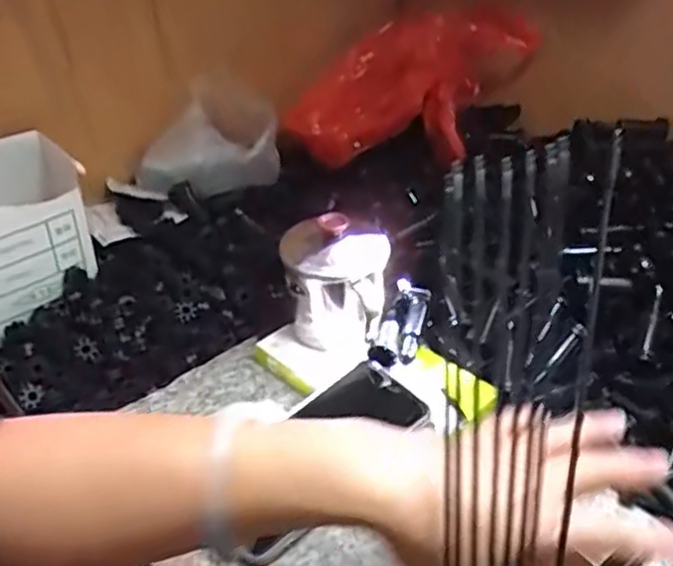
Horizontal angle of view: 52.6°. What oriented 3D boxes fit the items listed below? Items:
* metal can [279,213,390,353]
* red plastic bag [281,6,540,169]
[{"bbox_3d":[-0.002,0.002,0.538,0.082,0.097,0.081,0,36,0],"label":"metal can"},{"bbox_3d":[0.085,-0.210,0.761,0.283,0.152,0.083,-24,40,-5],"label":"red plastic bag"}]

